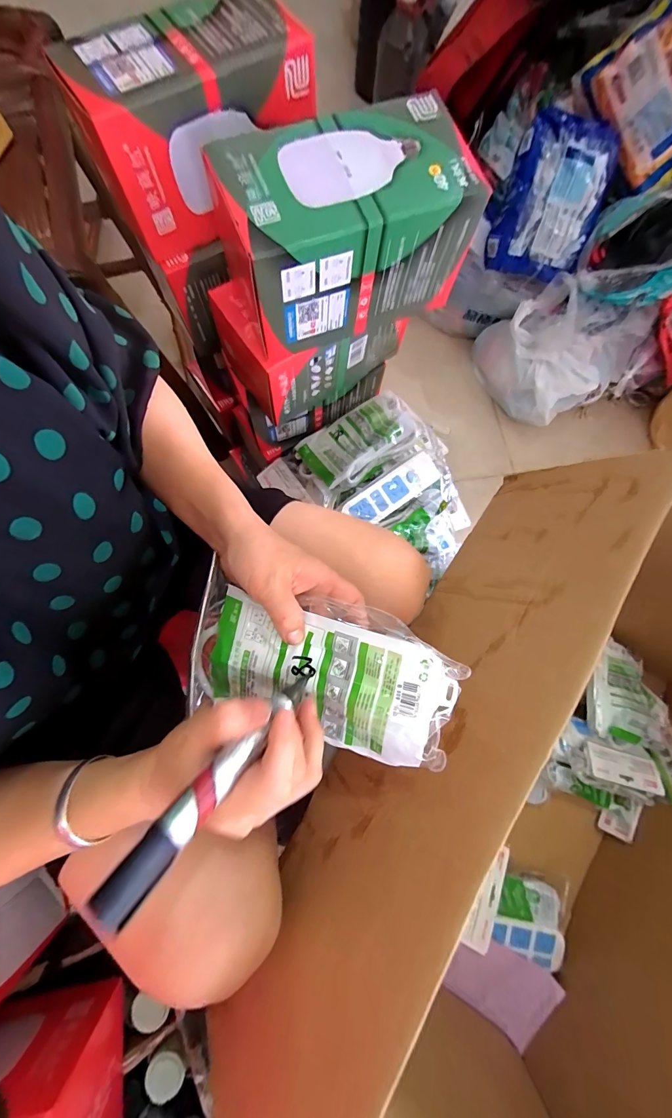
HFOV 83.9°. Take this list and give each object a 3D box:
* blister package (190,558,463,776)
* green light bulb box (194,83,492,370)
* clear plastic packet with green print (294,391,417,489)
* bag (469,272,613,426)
[{"bbox_3d":[-0.015,0.086,0.294,0.206,0.037,0.114,11,97,16],"label":"blister package"},{"bbox_3d":[0.008,-0.312,0.370,0.224,0.128,0.125,-19,76,-6],"label":"green light bulb box"},{"bbox_3d":[0.036,-0.192,0.596,0.180,0.037,0.104,-35,79,-10],"label":"clear plastic packet with green print"},{"bbox_3d":[0.481,-0.474,0.871,0.309,0.183,0.200,43,78,9],"label":"bag"}]

